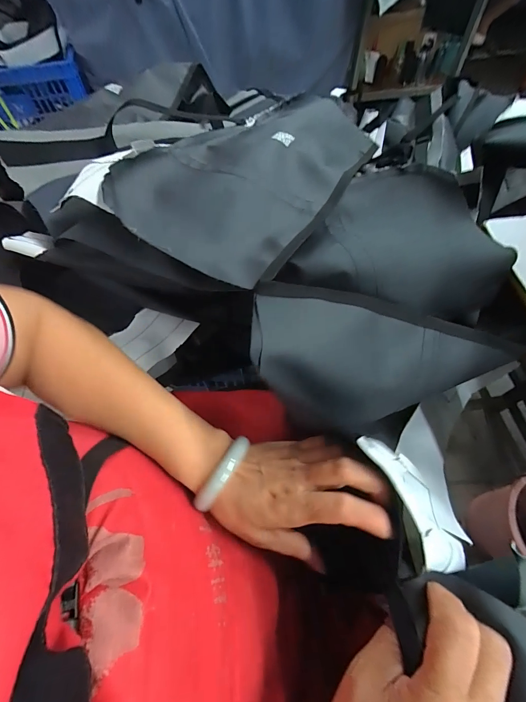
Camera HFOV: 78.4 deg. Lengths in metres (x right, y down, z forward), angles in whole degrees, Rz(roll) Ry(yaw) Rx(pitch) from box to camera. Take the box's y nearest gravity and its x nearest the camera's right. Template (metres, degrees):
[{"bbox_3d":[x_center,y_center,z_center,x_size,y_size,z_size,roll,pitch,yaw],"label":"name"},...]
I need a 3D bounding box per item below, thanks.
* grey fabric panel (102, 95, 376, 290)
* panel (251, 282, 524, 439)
[{"bbox_3d":[0.017,-0.276,0.450,0.210,0.031,0.534,25,54,10],"label":"grey fabric panel"},{"bbox_3d":[0.122,0.013,0.299,0.287,0.050,0.121,4,83,-17],"label":"panel"}]

